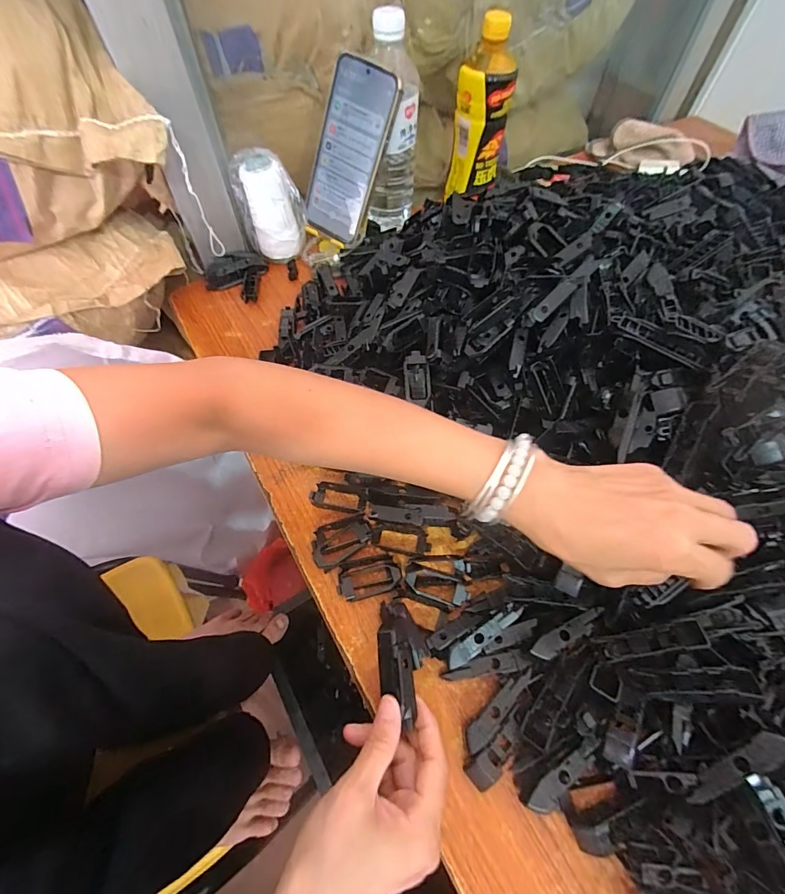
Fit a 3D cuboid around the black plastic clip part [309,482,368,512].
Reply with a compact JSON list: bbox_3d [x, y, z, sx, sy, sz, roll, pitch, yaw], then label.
[{"bbox_3d":[-0.049,0.044,0.360,0.050,0.010,0.023,3,60,1],"label":"black plastic clip part"}]

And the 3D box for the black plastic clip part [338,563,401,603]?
[{"bbox_3d":[-0.019,0.107,0.321,0.049,0.015,0.023,-14,61,-9],"label":"black plastic clip part"}]

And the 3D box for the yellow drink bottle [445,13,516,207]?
[{"bbox_3d":[0.112,-0.419,0.508,0.067,0.171,0.055,11,60,5],"label":"yellow drink bottle"}]

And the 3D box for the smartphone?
[{"bbox_3d":[-0.050,-0.321,0.446,0.078,0.163,0.010,35,36,12],"label":"smartphone"}]

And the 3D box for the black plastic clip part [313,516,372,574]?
[{"bbox_3d":[-0.043,0.079,0.338,0.051,0.013,0.035,-25,63,-14],"label":"black plastic clip part"}]

